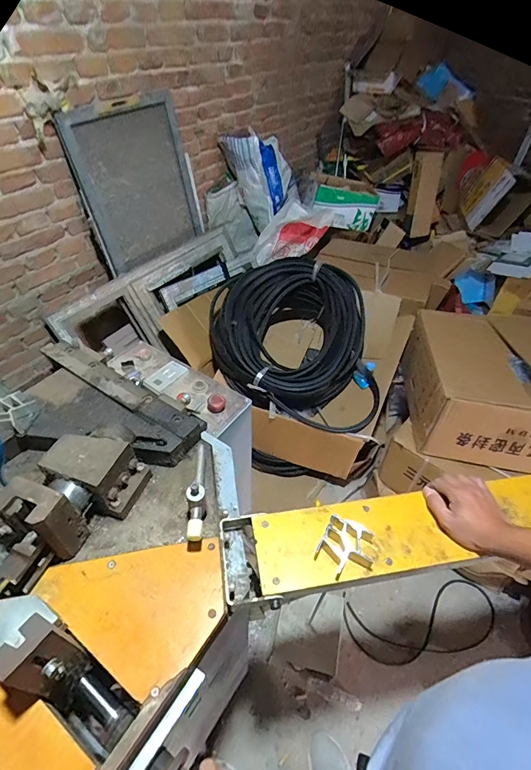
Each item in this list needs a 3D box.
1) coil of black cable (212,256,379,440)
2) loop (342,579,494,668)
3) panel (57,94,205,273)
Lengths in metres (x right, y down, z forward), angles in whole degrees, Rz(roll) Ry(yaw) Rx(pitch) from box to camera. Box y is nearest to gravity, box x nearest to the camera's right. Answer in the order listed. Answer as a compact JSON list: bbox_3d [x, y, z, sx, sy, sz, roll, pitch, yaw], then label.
[{"bbox_3d":[0.090,-0.137,1.518,0.615,0.246,0.664,-4,81,-2],"label":"coil of black cable"},{"bbox_3d":[0.537,0.813,1.331,0.536,0.020,0.222,-2,63,-7],"label":"loop"},{"bbox_3d":[-0.472,-0.764,1.481,0.045,0.521,0.481,23,49,38],"label":"panel"}]

